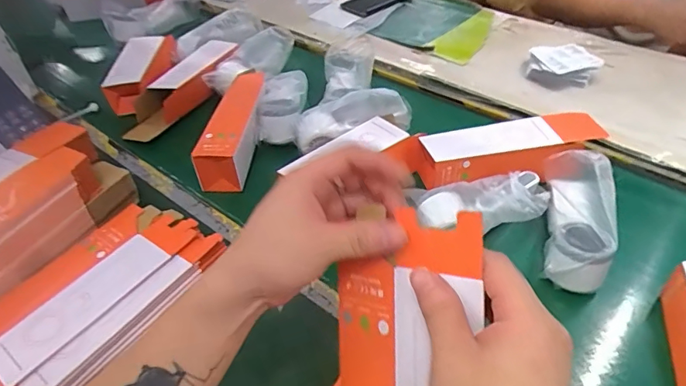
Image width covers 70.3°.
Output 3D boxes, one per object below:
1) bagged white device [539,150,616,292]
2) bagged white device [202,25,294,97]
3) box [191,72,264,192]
[{"bbox_3d":[0.261,0.023,0.536,0.069,0.074,0.171,11,45,17],"label":"bagged white device"},{"bbox_3d":[-0.143,-0.222,0.810,0.063,0.044,0.192,17,47,22],"label":"bagged white device"},{"bbox_3d":[-0.152,-0.088,0.697,0.059,0.075,0.192,1,43,6],"label":"box"}]

